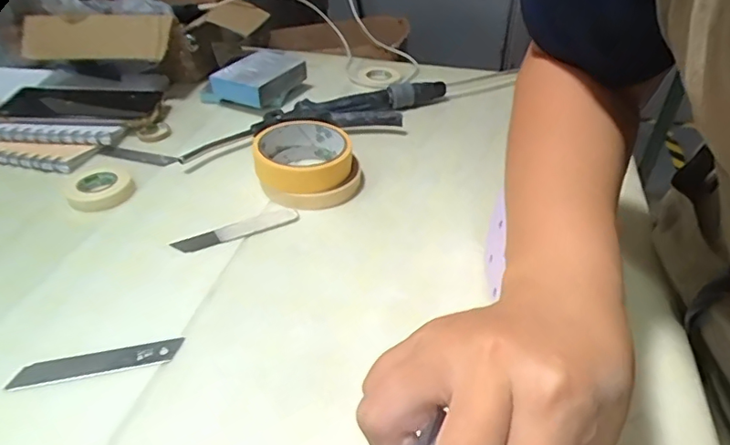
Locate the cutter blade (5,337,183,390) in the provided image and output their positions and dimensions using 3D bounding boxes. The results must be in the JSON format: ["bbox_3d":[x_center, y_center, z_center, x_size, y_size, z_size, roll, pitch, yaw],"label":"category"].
[{"bbox_3d":[-0.169,0.089,0.339,0.100,0.004,0.016,-8,54,-11],"label":"cutter blade"}]

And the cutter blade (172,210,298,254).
[{"bbox_3d":[-0.106,0.006,0.442,0.100,0.004,0.021,-21,43,-24],"label":"cutter blade"}]

